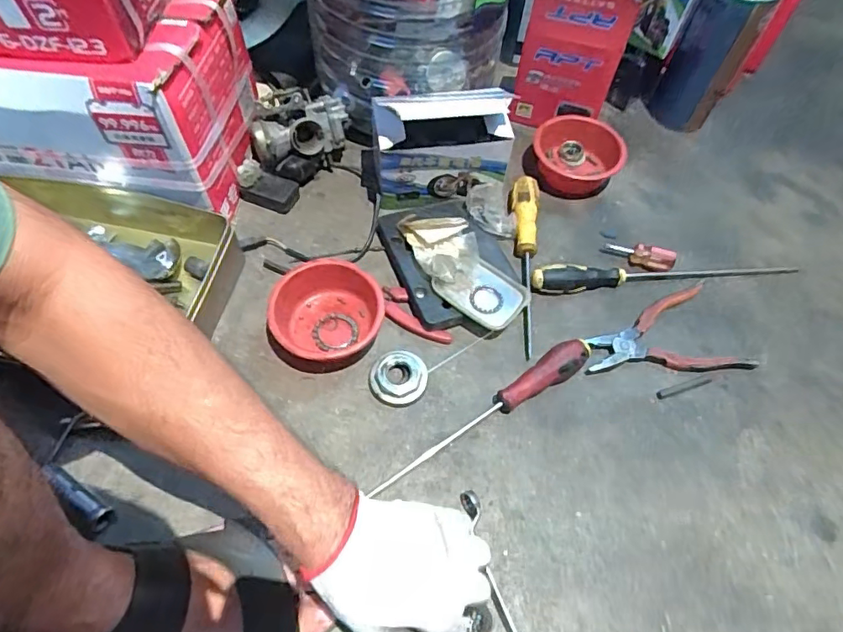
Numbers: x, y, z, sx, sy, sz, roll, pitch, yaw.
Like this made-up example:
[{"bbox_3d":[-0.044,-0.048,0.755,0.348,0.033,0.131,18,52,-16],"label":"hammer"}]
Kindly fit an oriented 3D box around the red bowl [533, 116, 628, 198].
[{"bbox_3d":[0.204,-0.215,0.706,0.116,0.063,0.105,11,60,2],"label":"red bowl"}]

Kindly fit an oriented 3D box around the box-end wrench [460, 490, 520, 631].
[{"bbox_3d":[0.072,0.249,0.462,0.019,0.014,0.196,-14,63,-11],"label":"box-end wrench"}]

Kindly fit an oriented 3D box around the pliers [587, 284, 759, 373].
[{"bbox_3d":[0.271,0.017,0.604,0.182,0.009,0.101,-5,61,-7],"label":"pliers"}]

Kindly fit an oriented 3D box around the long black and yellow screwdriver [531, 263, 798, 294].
[{"bbox_3d":[0.297,-0.050,0.639,0.336,0.025,0.028,-3,61,-6],"label":"long black and yellow screwdriver"}]

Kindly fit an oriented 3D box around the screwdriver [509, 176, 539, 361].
[{"bbox_3d":[0.119,-0.070,0.639,0.032,0.030,0.238,8,60,0],"label":"screwdriver"}]

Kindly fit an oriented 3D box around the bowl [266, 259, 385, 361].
[{"bbox_3d":[-0.102,0.001,0.578,0.110,0.051,0.111,2,60,-3],"label":"bowl"}]

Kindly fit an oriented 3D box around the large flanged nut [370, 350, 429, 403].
[{"bbox_3d":[-0.024,0.065,0.562,0.058,0.021,0.053,2,60,-3],"label":"large flanged nut"}]

